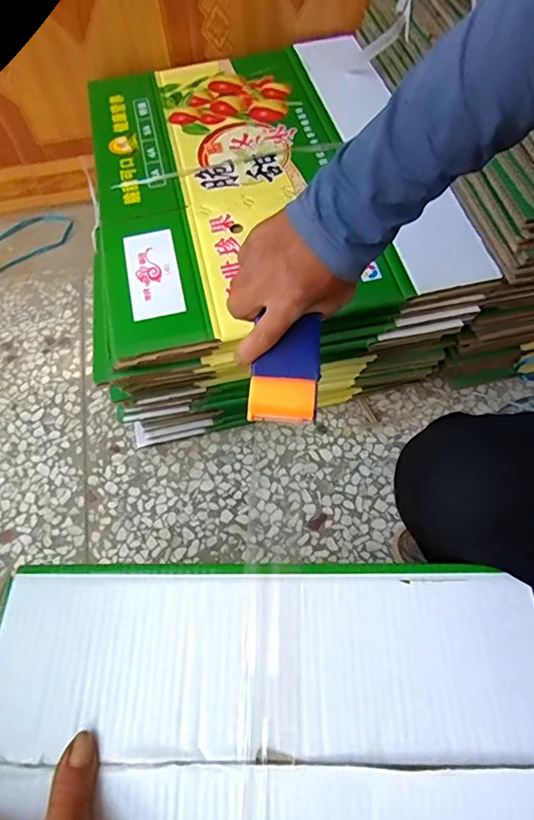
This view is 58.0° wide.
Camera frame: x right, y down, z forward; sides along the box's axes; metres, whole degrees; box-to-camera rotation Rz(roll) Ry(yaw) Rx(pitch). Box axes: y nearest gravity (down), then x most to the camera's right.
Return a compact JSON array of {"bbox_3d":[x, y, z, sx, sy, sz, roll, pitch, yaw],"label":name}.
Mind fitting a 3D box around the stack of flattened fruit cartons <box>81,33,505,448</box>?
[{"bbox_3d":[-0.019,-0.321,0.850,0.519,0.256,0.633,-11,63,-4],"label":"stack of flattened fruit cartons"}]

